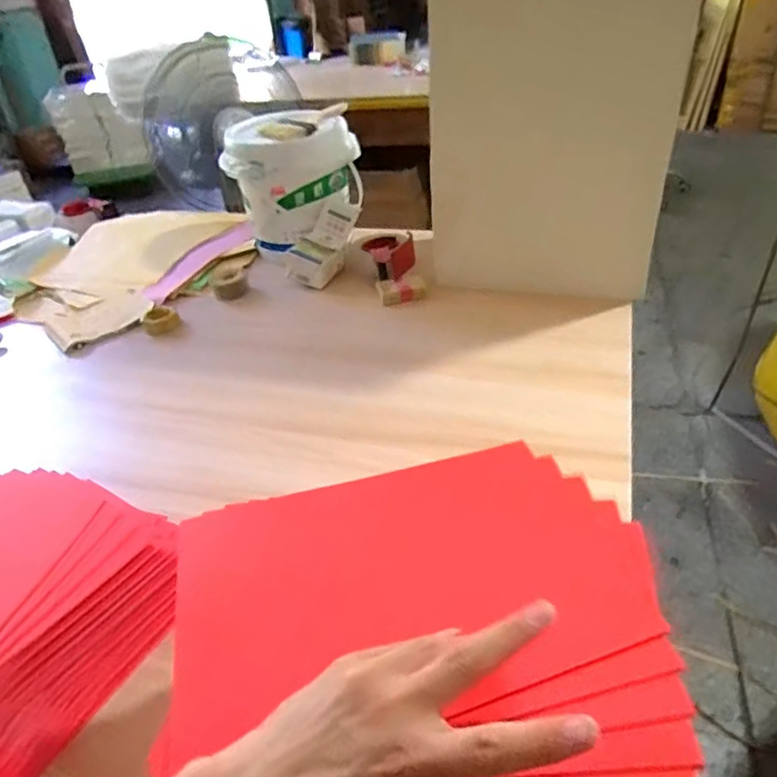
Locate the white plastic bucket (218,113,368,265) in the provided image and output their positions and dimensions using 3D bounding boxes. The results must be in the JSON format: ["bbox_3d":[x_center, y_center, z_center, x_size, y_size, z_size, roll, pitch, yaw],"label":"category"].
[{"bbox_3d":[-0.201,-0.432,1.283,0.237,0.254,0.214,-32,43,-31],"label":"white plastic bucket"}]

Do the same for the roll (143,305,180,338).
[{"bbox_3d":[-0.420,-0.126,1.107,0.060,0.036,0.062,-4,36,3],"label":"roll"}]

